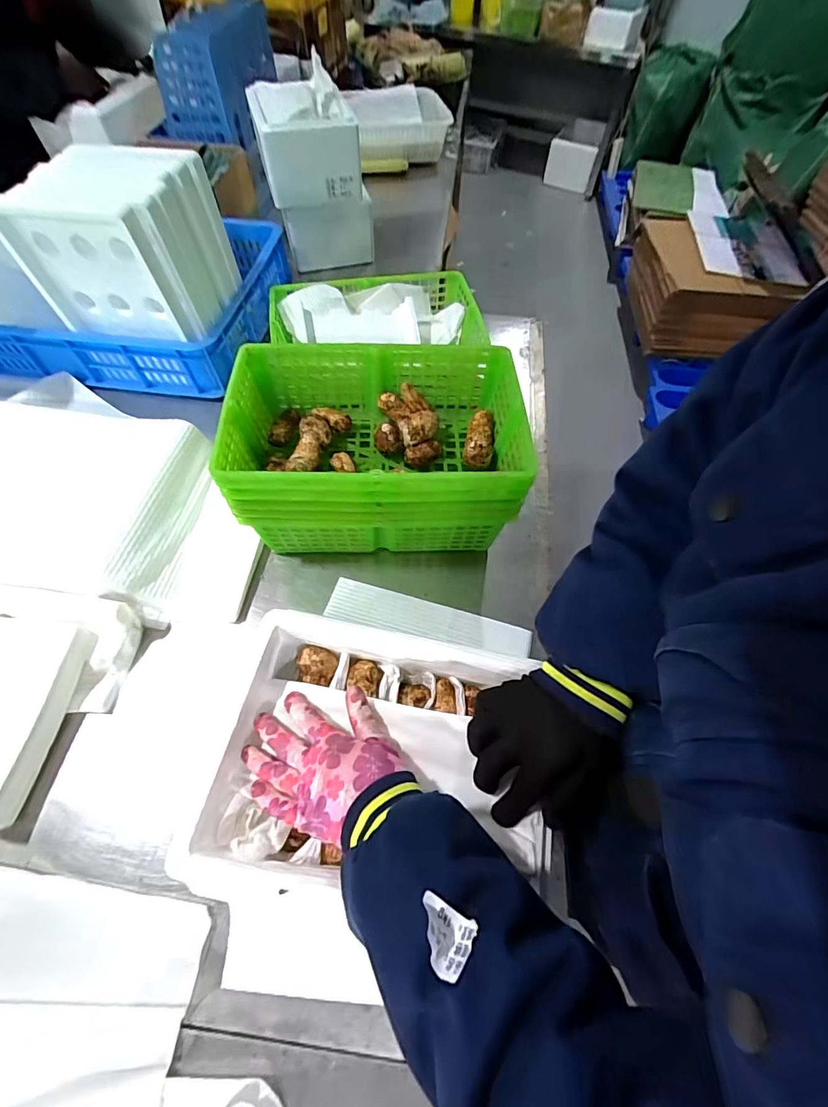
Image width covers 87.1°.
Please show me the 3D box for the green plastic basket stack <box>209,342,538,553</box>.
[{"bbox_3d":[-0.047,-0.125,0.584,0.340,0.187,0.216,-1,60,-3],"label":"green plastic basket stack"}]

